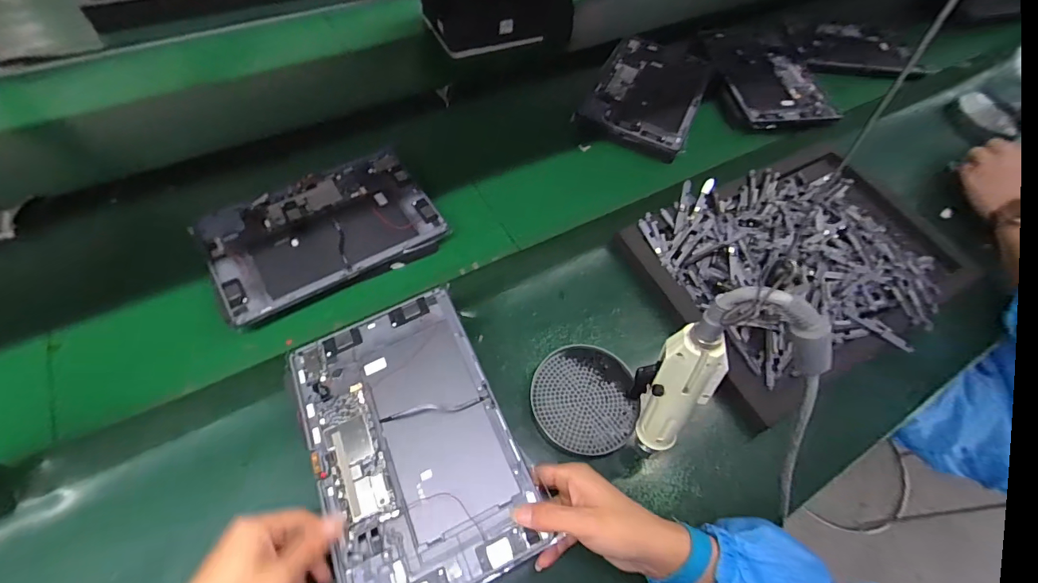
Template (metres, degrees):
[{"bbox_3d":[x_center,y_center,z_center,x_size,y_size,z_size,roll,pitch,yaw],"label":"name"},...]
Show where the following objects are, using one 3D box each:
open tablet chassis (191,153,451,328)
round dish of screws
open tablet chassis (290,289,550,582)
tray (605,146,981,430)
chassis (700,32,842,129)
[{"bbox_3d":[-0.237,-0.074,0.551,0.253,0.030,0.169,-28,64,-20],"label":"open tablet chassis"},{"bbox_3d":[0.070,0.113,0.476,0.109,0.015,0.109,2,57,-3],"label":"round dish of screws"},{"bbox_3d":[-0.098,0.129,0.400,0.164,0.008,0.251,-24,62,-8],"label":"open tablet chassis"},{"bbox_3d":[0.365,-0.048,0.576,0.400,0.051,0.285,-22,62,-18],"label":"tray"},{"bbox_3d":[0.436,-0.368,0.774,0.172,0.017,0.253,-5,59,-5],"label":"chassis"}]

